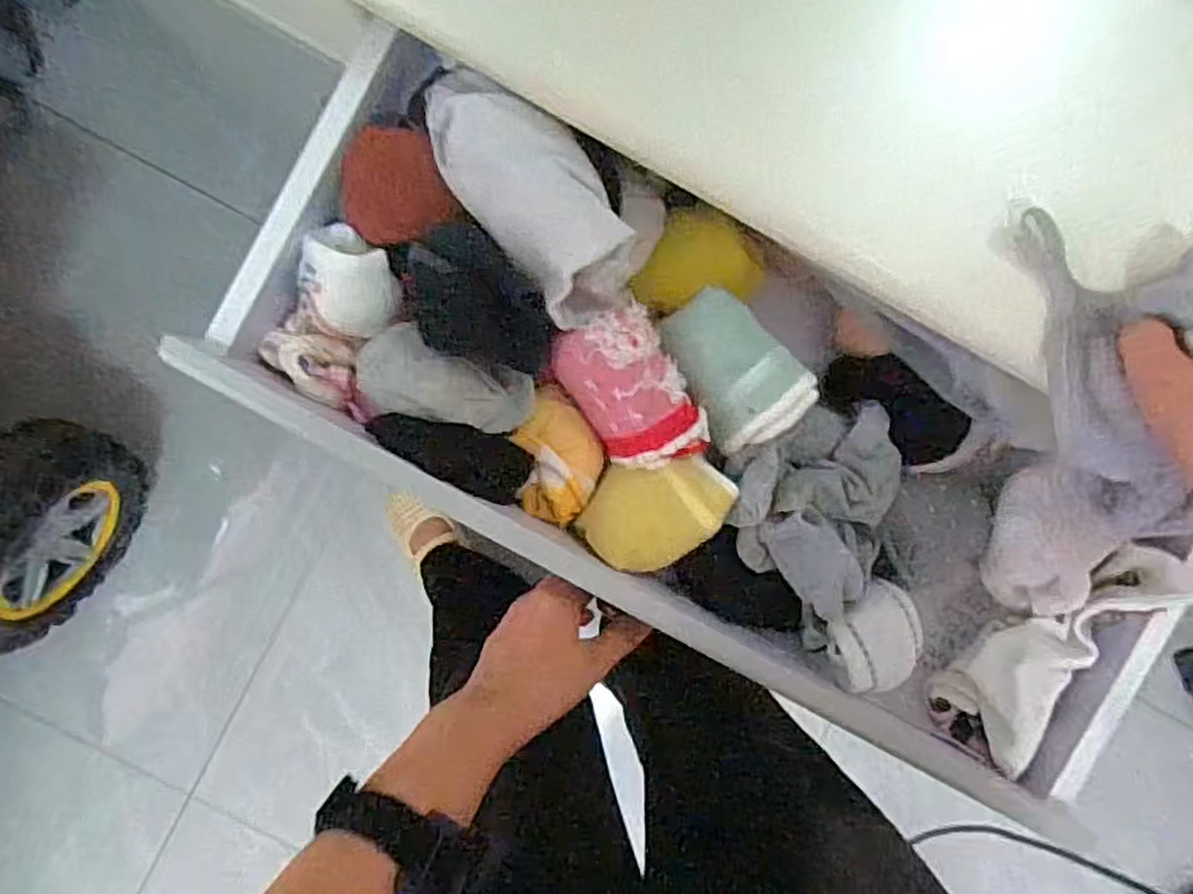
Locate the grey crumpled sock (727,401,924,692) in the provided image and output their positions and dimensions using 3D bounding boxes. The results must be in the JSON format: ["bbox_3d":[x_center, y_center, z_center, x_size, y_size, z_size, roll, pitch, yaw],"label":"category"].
[{"bbox_3d":[0.137,0.062,0.446,0.101,0.038,0.162,-6,92,-1],"label":"grey crumpled sock"}]

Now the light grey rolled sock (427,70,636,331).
[{"bbox_3d":[-0.037,-0.143,0.417,0.068,0.044,0.156,-38,93,0],"label":"light grey rolled sock"}]

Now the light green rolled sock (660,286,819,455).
[{"bbox_3d":[0.079,-0.047,0.429,0.058,0.027,0.088,-36,93,0],"label":"light green rolled sock"}]

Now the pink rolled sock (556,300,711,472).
[{"bbox_3d":[0.021,-0.031,0.427,0.059,0.038,0.098,-32,93,0],"label":"pink rolled sock"}]

